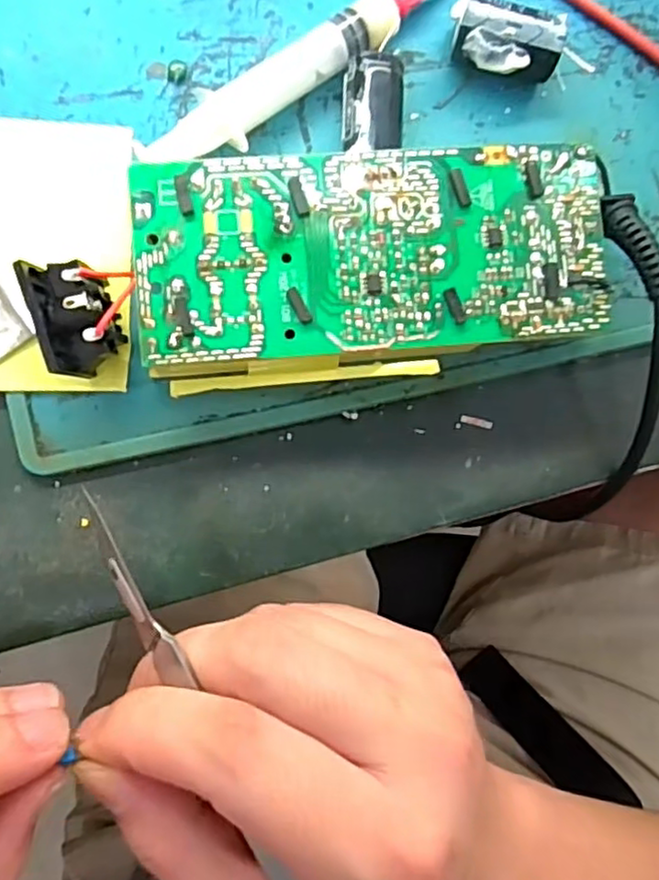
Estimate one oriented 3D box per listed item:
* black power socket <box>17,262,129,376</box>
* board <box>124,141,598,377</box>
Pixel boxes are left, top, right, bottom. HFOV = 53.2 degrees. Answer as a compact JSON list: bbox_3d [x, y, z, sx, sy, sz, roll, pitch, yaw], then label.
[{"bbox_3d":[-0.070,-0.035,0.186,0.021,0.024,0.029,-17,91,-6],"label":"black power socket"},{"bbox_3d":[0.012,-0.052,0.195,0.131,0.025,0.056,-5,90,-6],"label":"board"}]

